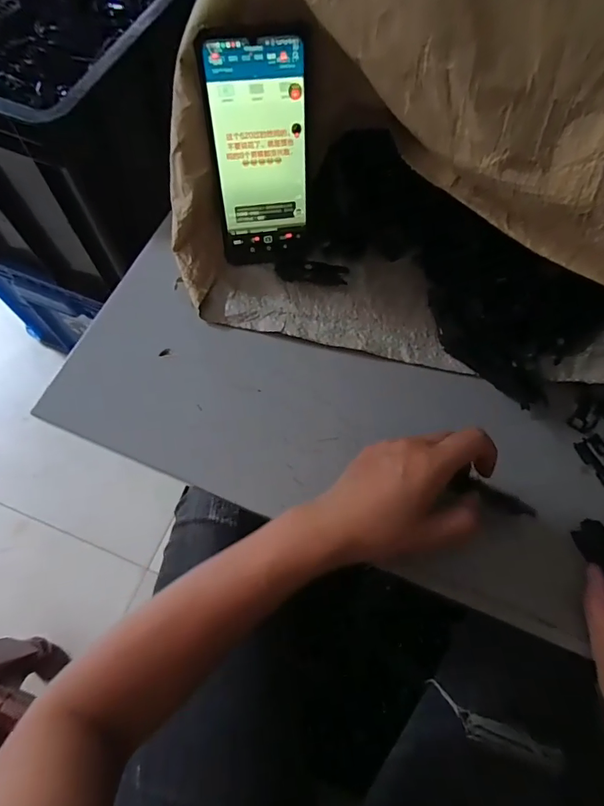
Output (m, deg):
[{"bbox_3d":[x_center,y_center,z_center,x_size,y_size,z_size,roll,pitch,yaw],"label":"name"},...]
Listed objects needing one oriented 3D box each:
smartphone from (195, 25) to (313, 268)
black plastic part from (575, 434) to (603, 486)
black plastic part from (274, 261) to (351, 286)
[{"bbox_3d":[-0.029,-0.194,0.358,0.083,0.161,0.011,-7,45,-6],"label":"smartphone"},{"bbox_3d":[0.246,0.045,0.364,0.027,0.007,0.039,-29,75,-9],"label":"black plastic part"},{"bbox_3d":[0.009,-0.121,0.414,0.066,0.009,0.018,6,68,-1],"label":"black plastic part"}]

